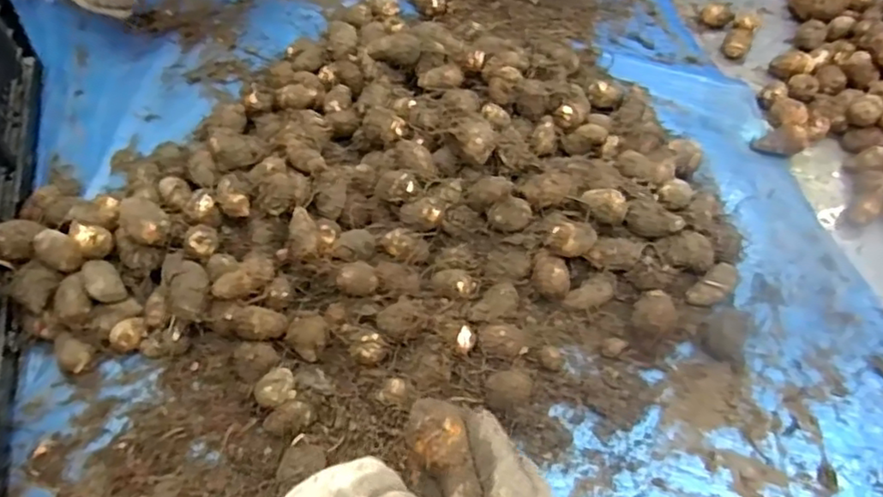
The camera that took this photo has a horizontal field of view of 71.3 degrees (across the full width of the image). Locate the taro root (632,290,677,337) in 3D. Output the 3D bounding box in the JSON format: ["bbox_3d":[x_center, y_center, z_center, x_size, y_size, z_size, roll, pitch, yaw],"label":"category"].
[{"bbox_3d":[0.225,0.072,0.652,0.044,0.034,0.047,35,64,19],"label":"taro root"}]

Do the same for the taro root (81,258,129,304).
[{"bbox_3d":[-0.345,0.034,0.626,0.033,0.021,0.048,-22,99,-4],"label":"taro root"}]

